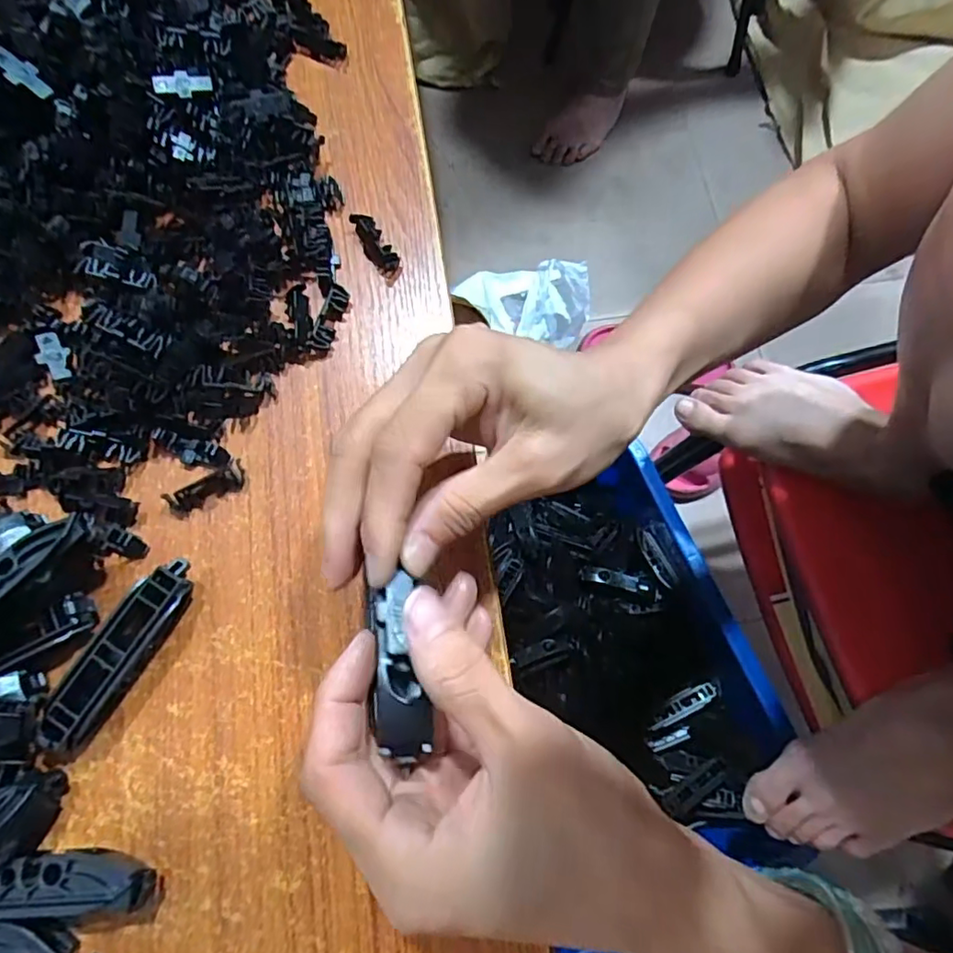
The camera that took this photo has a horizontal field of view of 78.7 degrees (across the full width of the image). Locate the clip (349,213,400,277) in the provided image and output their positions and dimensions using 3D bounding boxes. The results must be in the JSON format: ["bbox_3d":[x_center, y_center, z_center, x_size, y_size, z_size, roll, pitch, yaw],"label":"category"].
[{"bbox_3d":[-0.050,-0.116,0.288,0.013,0.010,0.036,-32,77,-9],"label":"clip"}]

